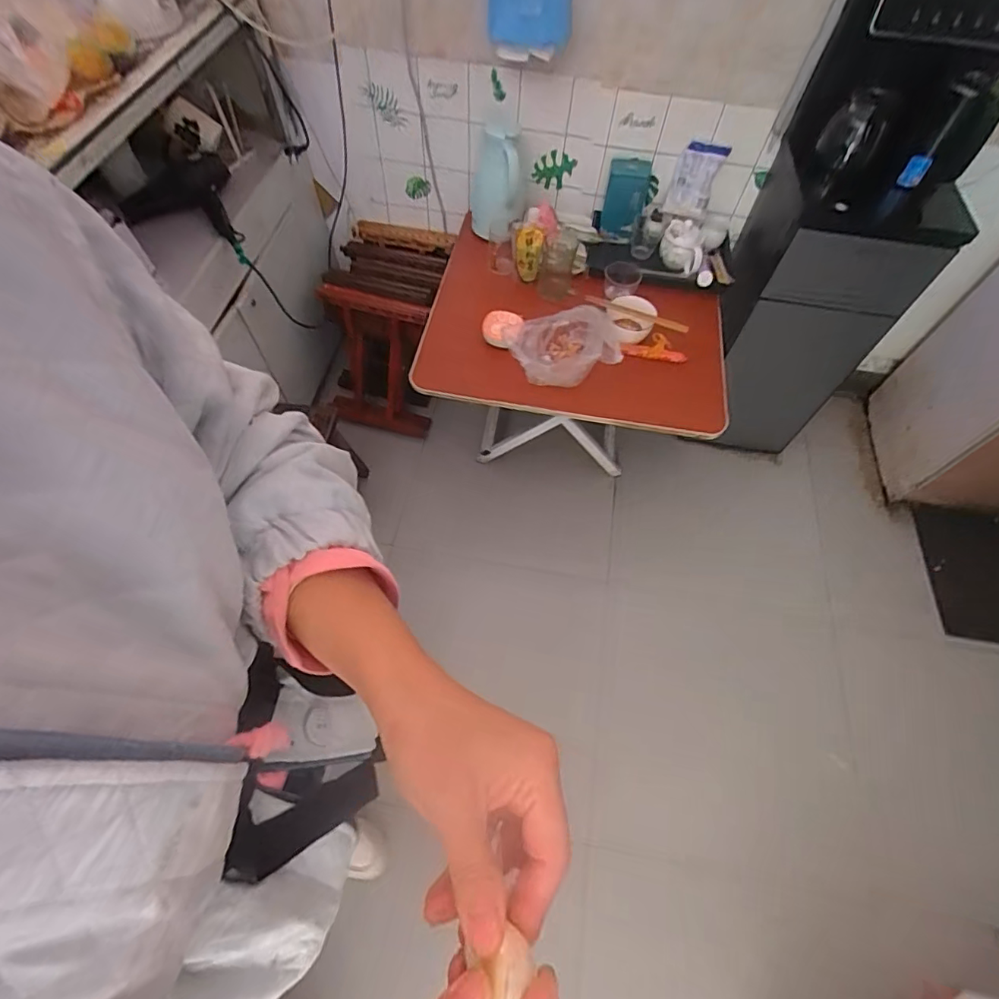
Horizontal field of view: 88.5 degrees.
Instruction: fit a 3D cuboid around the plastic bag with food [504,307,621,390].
[{"bbox_3d":[0.124,-0.310,1.047,0.225,0.114,0.153,-12,62,-9],"label":"plastic bag with food"}]

